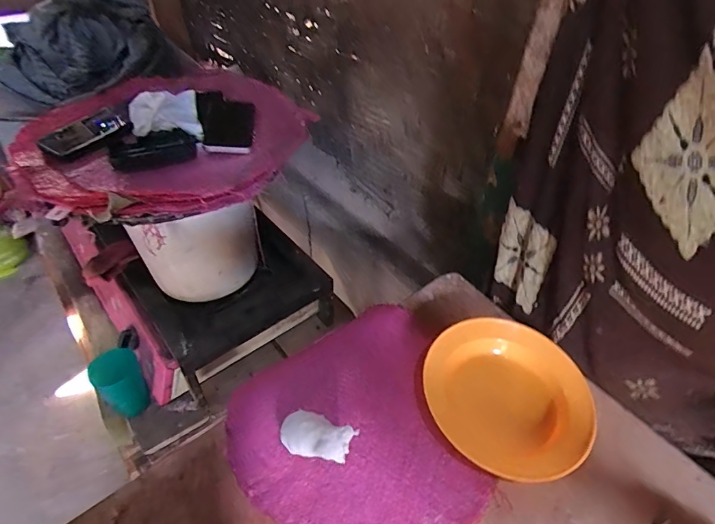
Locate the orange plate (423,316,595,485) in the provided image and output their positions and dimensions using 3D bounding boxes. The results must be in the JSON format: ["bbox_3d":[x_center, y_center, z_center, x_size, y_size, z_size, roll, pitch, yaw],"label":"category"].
[{"bbox_3d":[0.201,0.171,0.579,0.193,0.040,0.220,-25,50,-23],"label":"orange plate"}]

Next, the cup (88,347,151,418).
[{"bbox_3d":[-0.412,0.213,0.763,0.073,0.110,0.070,0,45,0],"label":"cup"}]

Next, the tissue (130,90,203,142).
[{"bbox_3d":[-0.289,-0.218,0.654,0.099,0.046,0.082,-17,48,-16],"label":"tissue"}]

